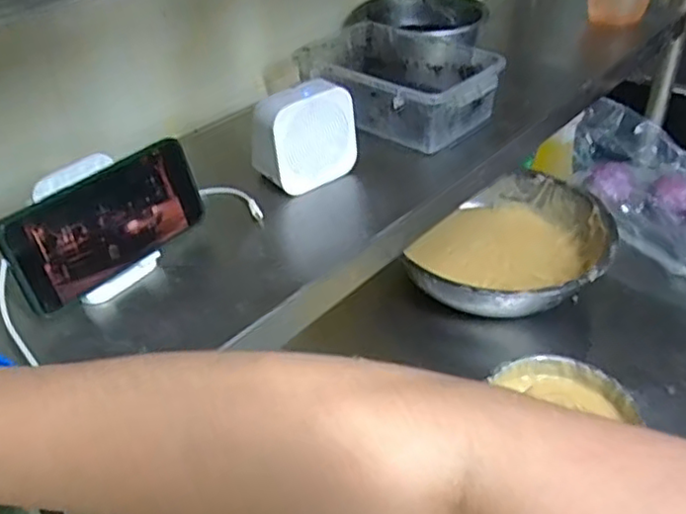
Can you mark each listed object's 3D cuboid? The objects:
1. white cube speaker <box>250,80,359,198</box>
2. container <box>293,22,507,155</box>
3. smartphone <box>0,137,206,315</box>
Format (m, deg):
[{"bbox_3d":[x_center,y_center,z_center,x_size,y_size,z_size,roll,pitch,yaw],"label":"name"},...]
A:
[{"bbox_3d":[-0.036,-0.117,0.626,0.098,0.088,0.052,-26,44,-29],"label":"white cube speaker"},{"bbox_3d":[0.063,-0.199,0.748,0.221,0.066,0.162,24,44,29],"label":"container"},{"bbox_3d":[-0.178,-0.027,0.507,0.010,0.078,0.159,8,35,39],"label":"smartphone"}]

